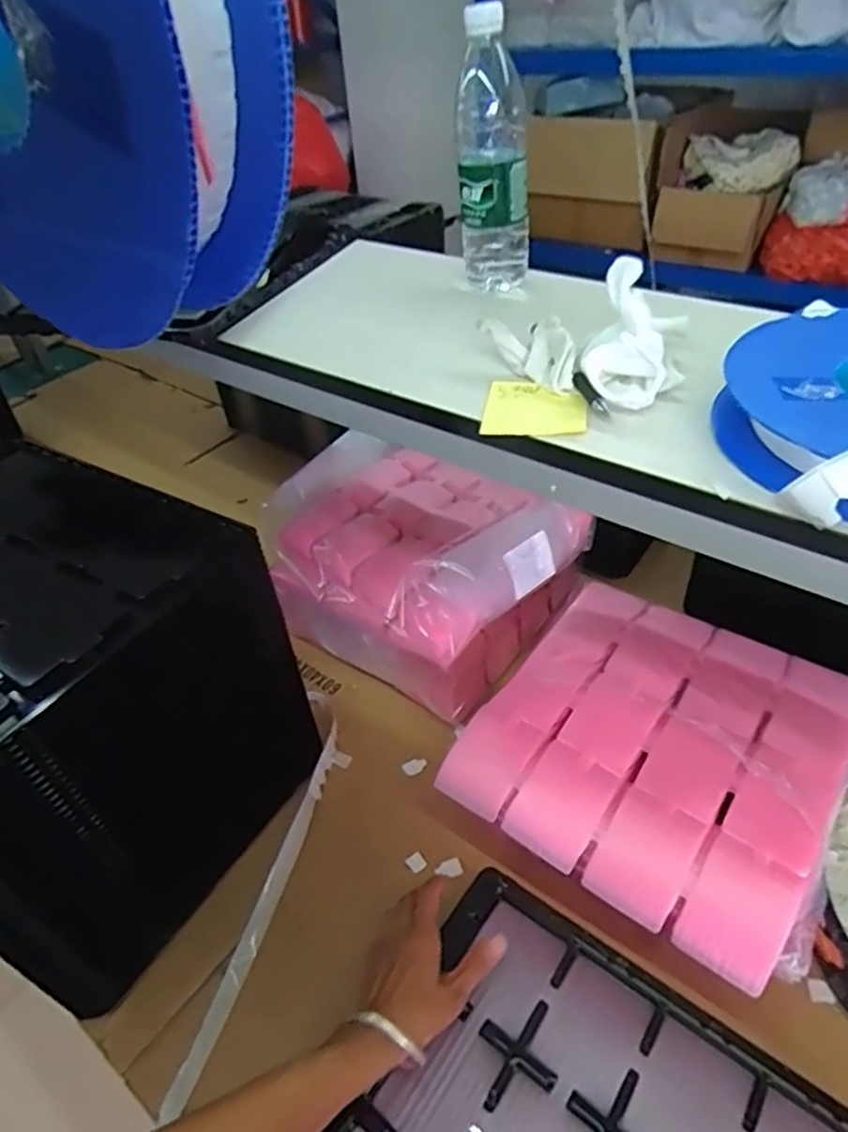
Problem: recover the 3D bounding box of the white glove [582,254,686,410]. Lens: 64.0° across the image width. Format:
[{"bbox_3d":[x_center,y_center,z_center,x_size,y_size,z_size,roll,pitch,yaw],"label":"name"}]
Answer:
[{"bbox_3d":[0.163,-0.176,0.513,0.074,0.066,0.112,7,44,14],"label":"white glove"}]

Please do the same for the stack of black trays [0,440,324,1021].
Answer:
[{"bbox_3d":[-0.375,0.140,0.705,0.372,0.353,0.345,21,48,26],"label":"stack of black trays"}]

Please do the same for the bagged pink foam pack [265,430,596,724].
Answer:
[{"bbox_3d":[-0.014,-0.002,0.942,0.372,0.207,0.294,24,50,29],"label":"bagged pink foam pack"}]

